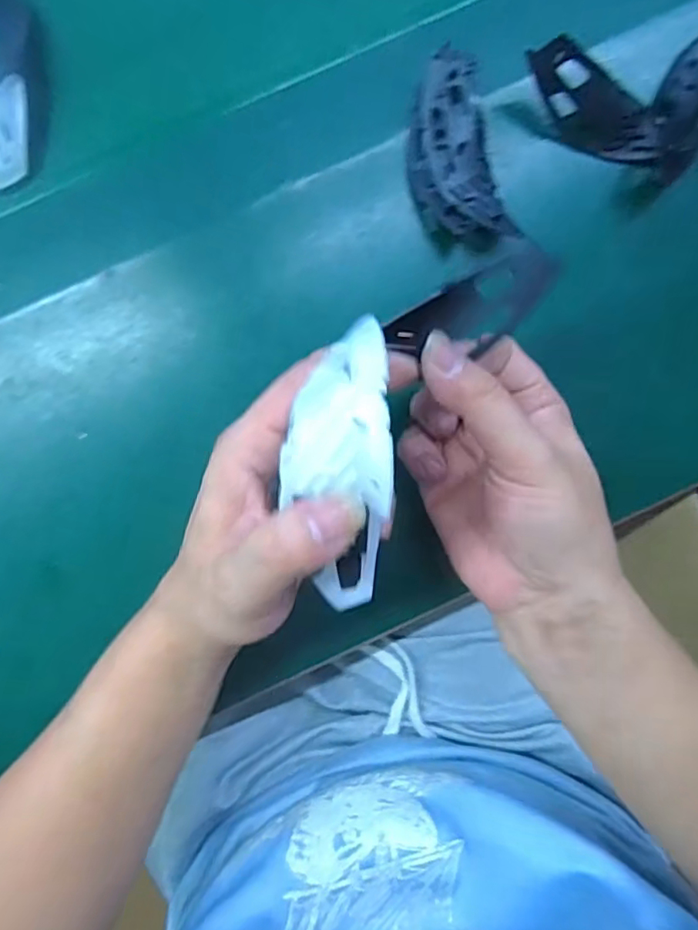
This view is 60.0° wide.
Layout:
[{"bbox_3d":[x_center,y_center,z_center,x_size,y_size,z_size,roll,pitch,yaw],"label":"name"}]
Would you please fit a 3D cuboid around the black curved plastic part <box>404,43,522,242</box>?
[{"bbox_3d":[0.054,-0.169,0.327,0.044,0.013,0.100,-16,93,-1],"label":"black curved plastic part"}]

